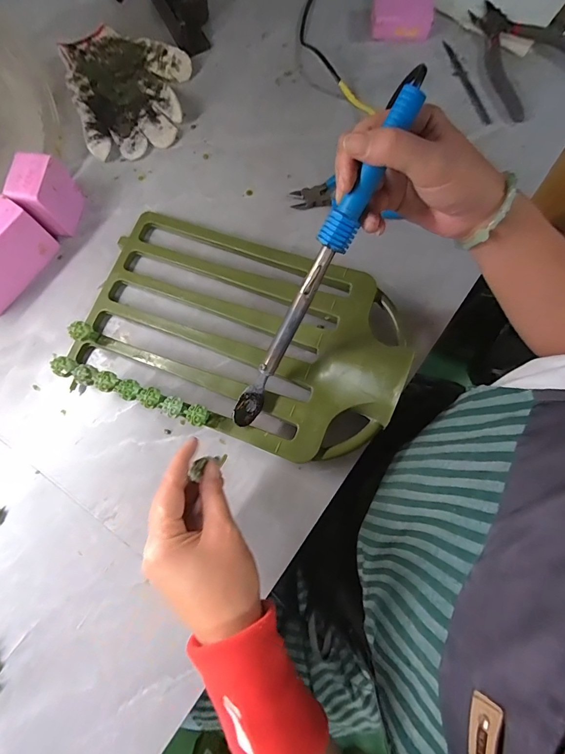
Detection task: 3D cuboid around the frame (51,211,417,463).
[{"bbox_3d":[-0.047,-0.051,0.386,0.331,0.071,0.214,19,78,4],"label":"frame"}]

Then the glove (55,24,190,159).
[{"bbox_3d":[-0.189,-0.369,0.483,0.146,0.017,0.191,-20,78,-5],"label":"glove"}]

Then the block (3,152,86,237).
[{"bbox_3d":[-0.258,-0.196,0.420,0.044,0.072,0.063,9,78,2],"label":"block"}]

